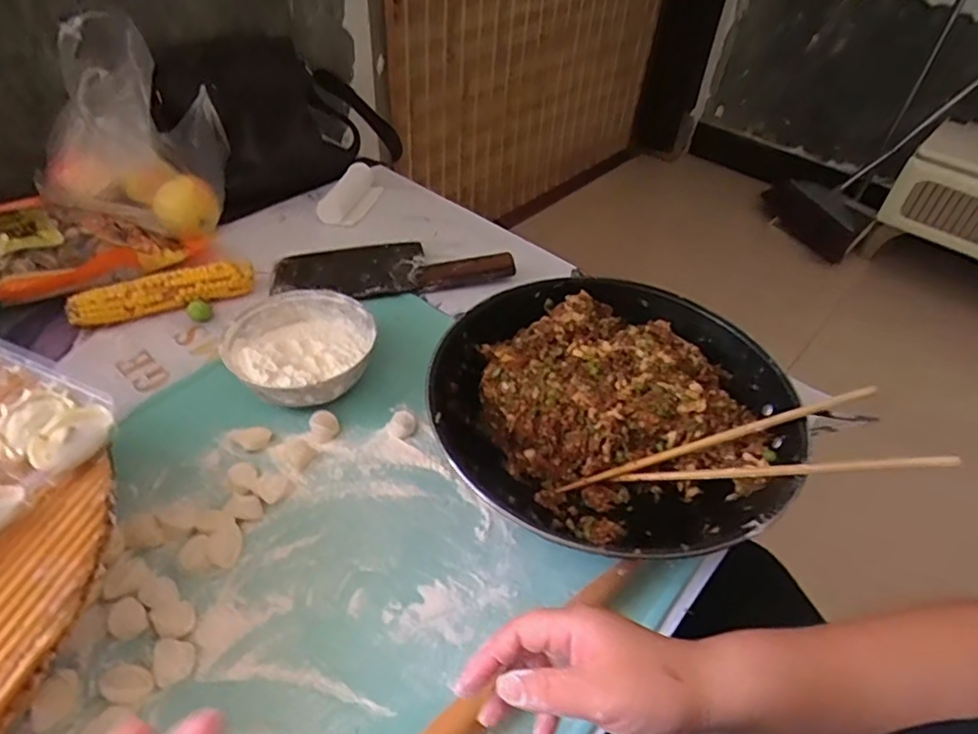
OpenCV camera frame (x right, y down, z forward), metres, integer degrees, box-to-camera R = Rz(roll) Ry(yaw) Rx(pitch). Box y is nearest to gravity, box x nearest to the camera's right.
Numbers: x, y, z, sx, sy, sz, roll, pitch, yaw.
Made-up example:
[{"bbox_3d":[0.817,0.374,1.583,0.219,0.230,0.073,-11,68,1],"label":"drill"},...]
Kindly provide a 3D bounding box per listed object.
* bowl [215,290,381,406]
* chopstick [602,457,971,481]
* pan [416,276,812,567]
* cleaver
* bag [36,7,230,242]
[{"bbox_3d":[-0.190,-0.017,0.616,0.141,0.054,0.144,3,44,-3],"label":"bowl"},{"bbox_3d":[0.215,0.079,0.472,0.239,0.012,0.011,-10,35,32],"label":"chopstick"},{"bbox_3d":[0.103,0.049,0.551,0.307,0.096,0.302,3,44,-3],"label":"pan"},{"bbox_3d":[-0.122,-0.132,0.766,0.292,0.034,0.114,-6,45,-12],"label":"cleaver"},{"bbox_3d":[-0.447,-0.291,0.746,0.194,0.215,0.130,4,44,-2],"label":"bag"}]

